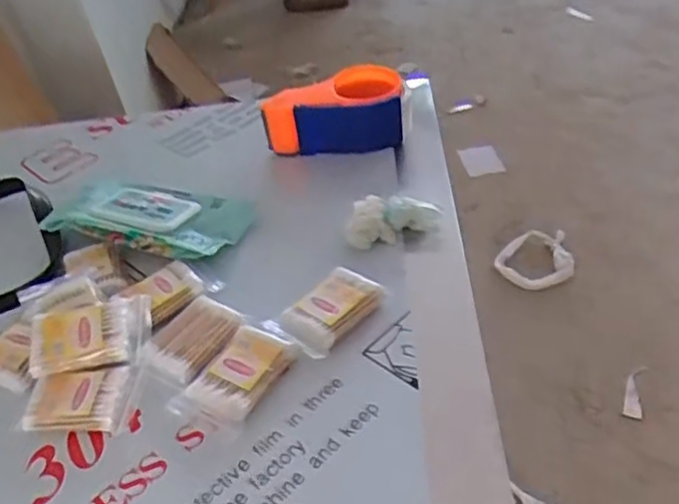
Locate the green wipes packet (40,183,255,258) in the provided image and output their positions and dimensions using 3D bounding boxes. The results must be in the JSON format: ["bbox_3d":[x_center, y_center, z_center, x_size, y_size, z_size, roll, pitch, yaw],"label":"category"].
[{"bbox_3d":[-0.196,-0.037,0.700,0.201,0.029,0.093,7,43,21],"label":"green wipes packet"}]

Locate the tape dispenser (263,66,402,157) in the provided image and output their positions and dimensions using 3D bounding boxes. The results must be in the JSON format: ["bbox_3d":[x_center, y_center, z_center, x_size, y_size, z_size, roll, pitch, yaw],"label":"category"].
[{"bbox_3d":[-0.007,-0.161,0.793,0.157,0.069,0.078,-8,39,4],"label":"tape dispenser"}]

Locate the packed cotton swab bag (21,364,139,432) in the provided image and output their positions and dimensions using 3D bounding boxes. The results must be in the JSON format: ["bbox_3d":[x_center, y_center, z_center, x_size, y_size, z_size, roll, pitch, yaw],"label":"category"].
[{"bbox_3d":[-0.198,0.114,0.535,0.074,0.025,0.052,-3,36,5],"label":"packed cotton swab bag"}]

